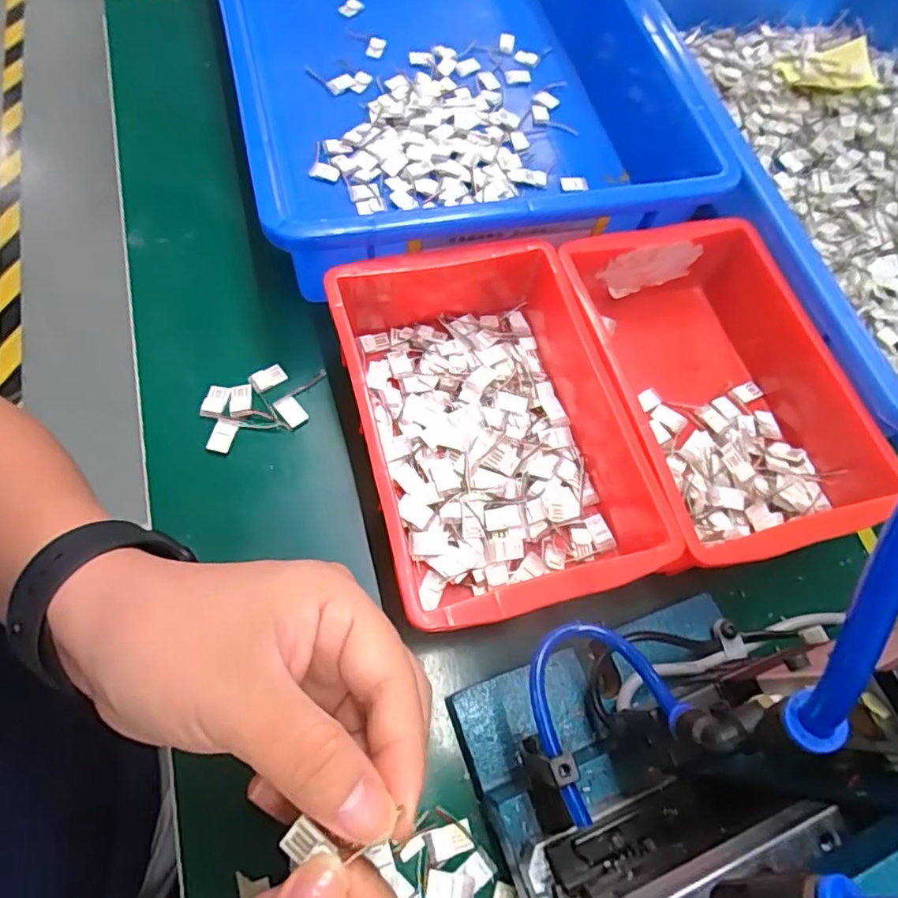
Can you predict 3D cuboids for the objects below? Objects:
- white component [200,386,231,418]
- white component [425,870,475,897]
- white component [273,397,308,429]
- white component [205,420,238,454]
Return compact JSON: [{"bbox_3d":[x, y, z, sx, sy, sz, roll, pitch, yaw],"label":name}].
[{"bbox_3d":[-0.133,-0.027,0.332,0.012,0.004,0.020,11,67,2],"label":"white component"},{"bbox_3d":[0.000,0.190,0.253,0.021,0.004,0.012,7,67,0],"label":"white component"},{"bbox_3d":[-0.091,-0.022,0.338,0.012,0.004,0.019,-38,74,-16],"label":"white component"},{"bbox_3d":[-0.126,-0.007,0.324,0.012,0.004,0.018,13,67,3],"label":"white component"}]

